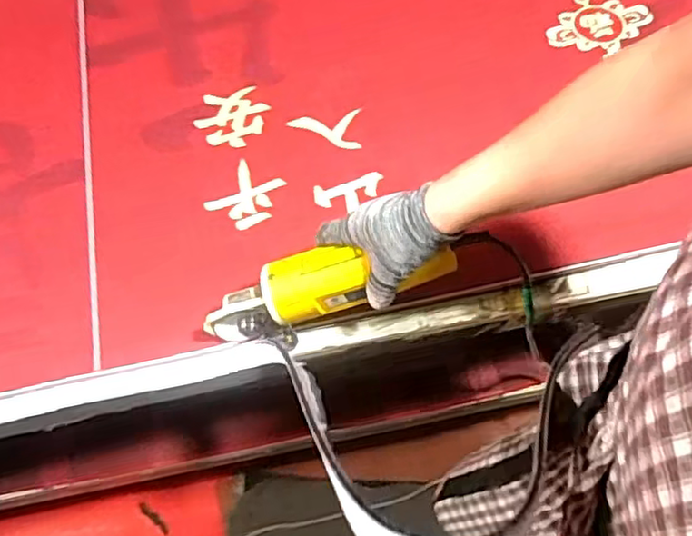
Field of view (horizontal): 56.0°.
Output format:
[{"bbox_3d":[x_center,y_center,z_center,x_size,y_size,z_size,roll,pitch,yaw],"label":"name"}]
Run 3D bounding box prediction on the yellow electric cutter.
[{"bbox_3d":[-0.018,0.016,0.595,0.252,0.071,0.058,-19,61,25],"label":"yellow electric cutter"}]

